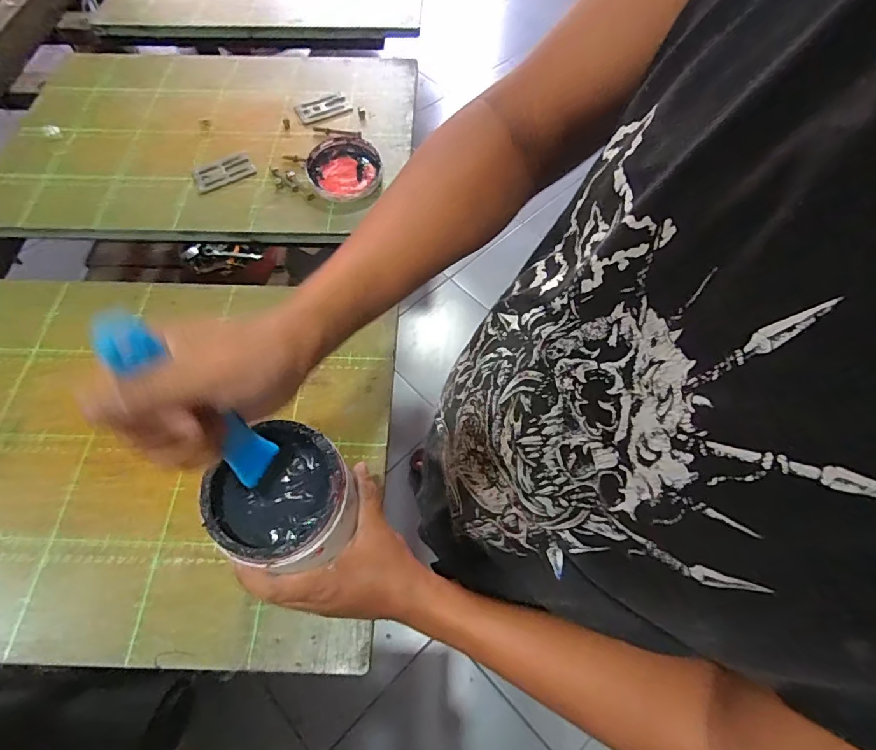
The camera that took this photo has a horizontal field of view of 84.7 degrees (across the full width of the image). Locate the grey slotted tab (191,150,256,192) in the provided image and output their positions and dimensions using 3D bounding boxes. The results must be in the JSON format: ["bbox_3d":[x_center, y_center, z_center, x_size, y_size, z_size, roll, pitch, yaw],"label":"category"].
[{"bbox_3d":[-0.307,-0.291,0.684,0.082,0.008,0.048,-26,65,-15],"label":"grey slotted tab"}]

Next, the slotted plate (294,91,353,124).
[{"bbox_3d":[-0.182,-0.422,0.759,0.083,0.006,0.046,-28,66,-16],"label":"slotted plate"}]

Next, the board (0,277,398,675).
[{"bbox_3d":[-0.348,0.066,0.495,0.581,0.022,0.395,2,61,-1],"label":"board"}]

